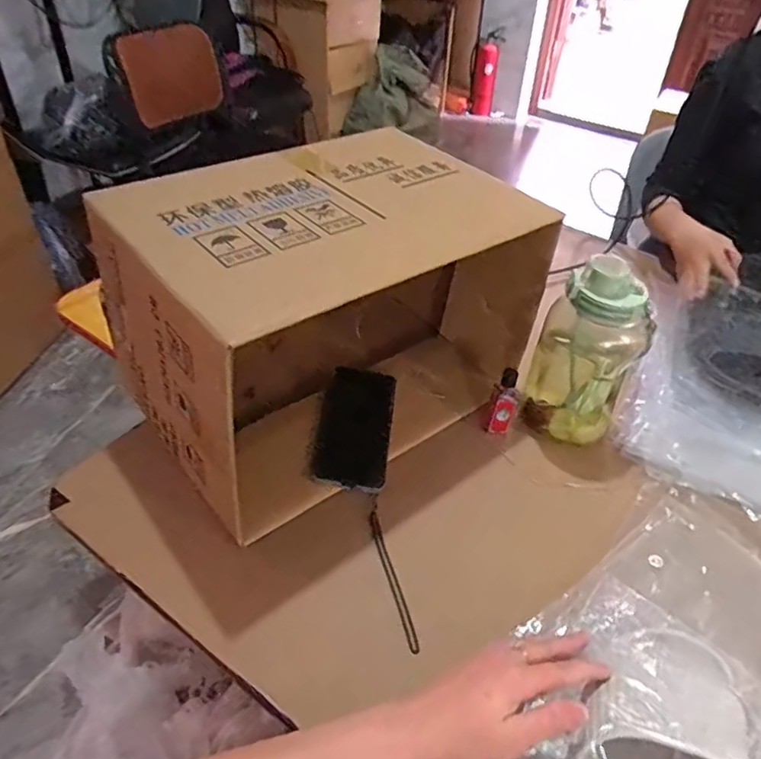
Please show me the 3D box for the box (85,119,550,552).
[{"bbox_3d":[-0.048,-0.089,0.677,0.438,0.255,0.287,-26,50,-30],"label":"box"}]

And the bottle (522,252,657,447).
[{"bbox_3d":[0.233,-0.032,0.668,0.106,0.208,0.091,21,45,18],"label":"bottle"}]

